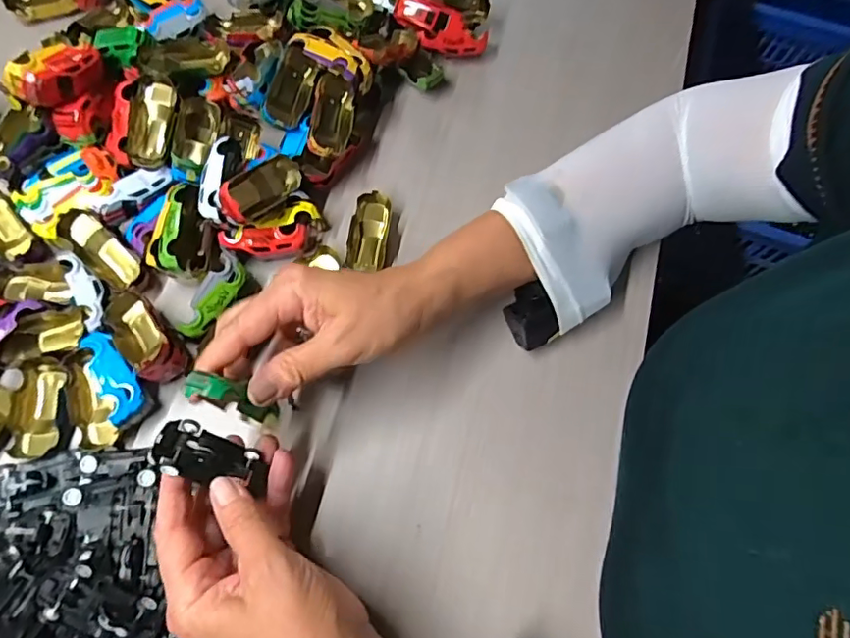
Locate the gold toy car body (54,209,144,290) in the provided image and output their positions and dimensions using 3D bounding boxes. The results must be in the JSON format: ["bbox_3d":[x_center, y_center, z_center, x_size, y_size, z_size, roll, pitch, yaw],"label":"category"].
[{"bbox_3d":[-0.227,-0.048,0.386,0.063,0.022,0.030,42,88,-6],"label":"gold toy car body"}]

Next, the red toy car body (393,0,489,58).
[{"bbox_3d":[0.014,-0.251,0.465,0.081,0.024,0.041,26,69,-13],"label":"red toy car body"}]

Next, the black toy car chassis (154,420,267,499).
[{"bbox_3d":[-0.119,0.078,0.309,0.063,0.018,0.027,30,66,-30],"label":"black toy car chassis"}]

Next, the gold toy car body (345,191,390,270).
[{"bbox_3d":[-0.043,-0.066,0.410,0.030,0.015,0.056,5,69,0],"label":"gold toy car body"}]

